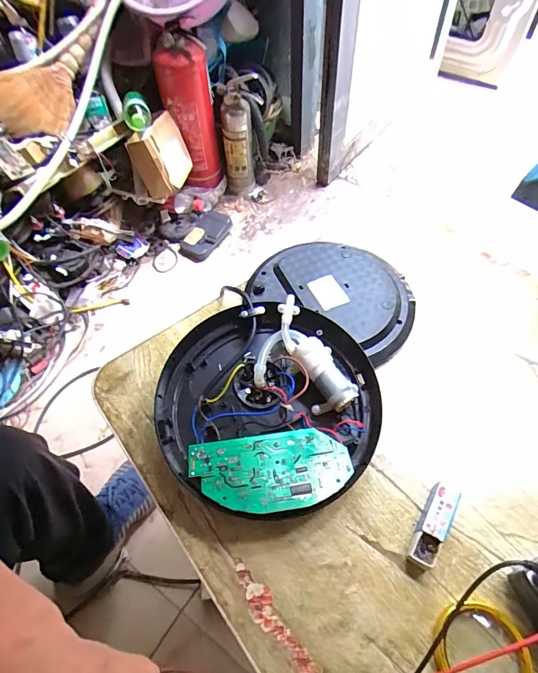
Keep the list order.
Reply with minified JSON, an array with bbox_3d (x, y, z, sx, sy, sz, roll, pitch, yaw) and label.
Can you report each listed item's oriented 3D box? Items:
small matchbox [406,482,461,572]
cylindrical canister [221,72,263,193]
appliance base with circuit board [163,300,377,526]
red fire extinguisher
[{"bbox_3d":[0.146,0.169,0.360,0.024,0.021,0.071,26,60,19],"label":"small matchbox"},{"bbox_3d":[-0.083,-0.585,1.240,0.116,0.355,0.093,-9,57,-2],"label":"cylindrical canister"},{"bbox_3d":[0.000,0.068,0.412,0.210,0.064,0.213,-1,55,1],"label":"appliance base with circuit board"},{"bbox_3d":[-0.228,-0.628,1.173,0.140,0.381,0.141,-10,57,-3],"label":"red fire extinguisher"}]

